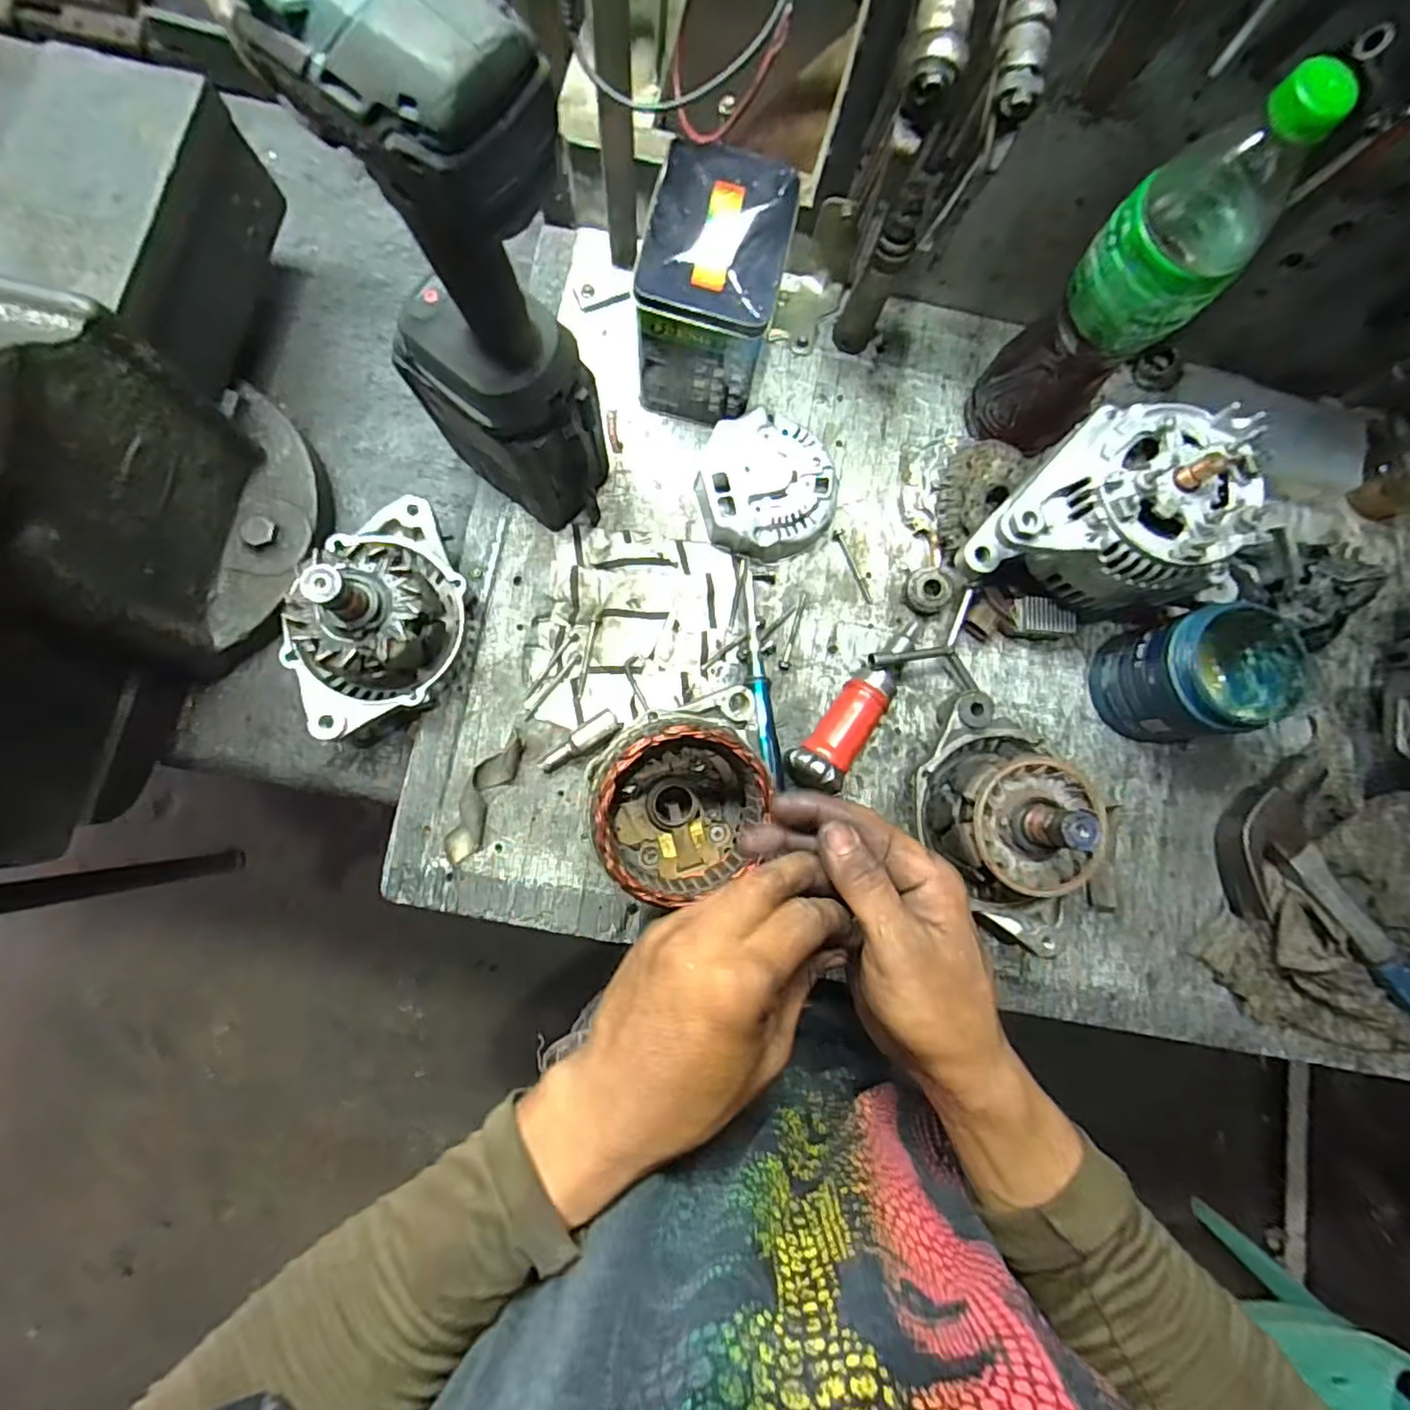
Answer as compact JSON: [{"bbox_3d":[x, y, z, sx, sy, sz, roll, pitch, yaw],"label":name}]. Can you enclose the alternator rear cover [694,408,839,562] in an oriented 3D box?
[{"bbox_3d":[0.050,-0.175,0.511,0.107,0.039,0.109,-12,84,-6],"label":"alternator rear cover"}]

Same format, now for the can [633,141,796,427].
[{"bbox_3d":[0.005,-0.303,0.478,0.088,0.128,0.122,13,82,-3],"label":"can"}]

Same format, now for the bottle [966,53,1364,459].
[{"bbox_3d":[0.267,-0.258,0.417,0.076,0.273,0.065,42,82,2],"label":"bottle"}]

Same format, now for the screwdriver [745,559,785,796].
[{"bbox_3d":[0.044,-0.017,0.499,0.016,0.017,0.193,-7,79,-5],"label":"screwdriver"}]

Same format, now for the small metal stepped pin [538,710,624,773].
[{"bbox_3d":[-0.095,0.028,0.481,0.067,0.017,0.019,-33,86,-8],"label":"small metal stepped pin"}]

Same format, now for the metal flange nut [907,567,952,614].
[{"bbox_3d":[0.182,-0.093,0.518,0.033,0.022,0.036,1,83,-4],"label":"metal flange nut"}]

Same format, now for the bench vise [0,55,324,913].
[{"bbox_3d":[-0.415,-0.136,0.364,0.225,0.246,0.545,3,83,-4],"label":"bench vise"}]

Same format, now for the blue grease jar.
[{"bbox_3d":[0.369,-0.020,0.482,0.093,0.101,0.086,-5,83,-5],"label":"blue grease jar"}]

